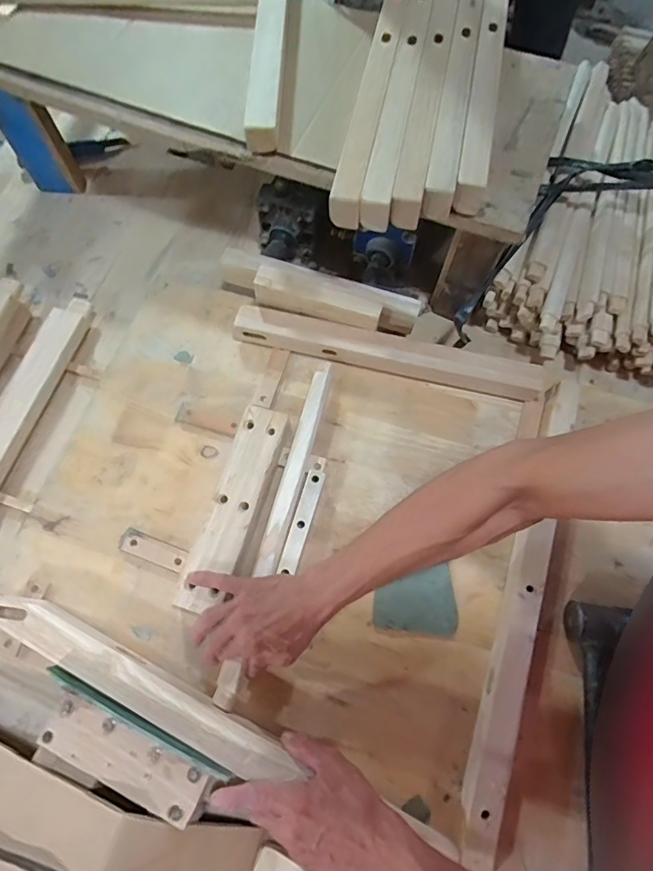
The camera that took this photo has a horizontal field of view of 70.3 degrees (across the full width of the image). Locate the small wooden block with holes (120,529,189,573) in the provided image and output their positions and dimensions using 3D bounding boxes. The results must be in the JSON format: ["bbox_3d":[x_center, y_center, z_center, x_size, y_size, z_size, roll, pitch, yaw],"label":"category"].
[{"bbox_3d":[-0.213,0.143,0.577,0.080,0.009,0.028,19,70,8],"label":"small wooden block with holes"}]

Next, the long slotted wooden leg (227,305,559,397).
[{"bbox_3d":[0.085,-0.118,0.660,0.436,0.049,0.048,13,70,4],"label":"long slotted wooden leg"}]

